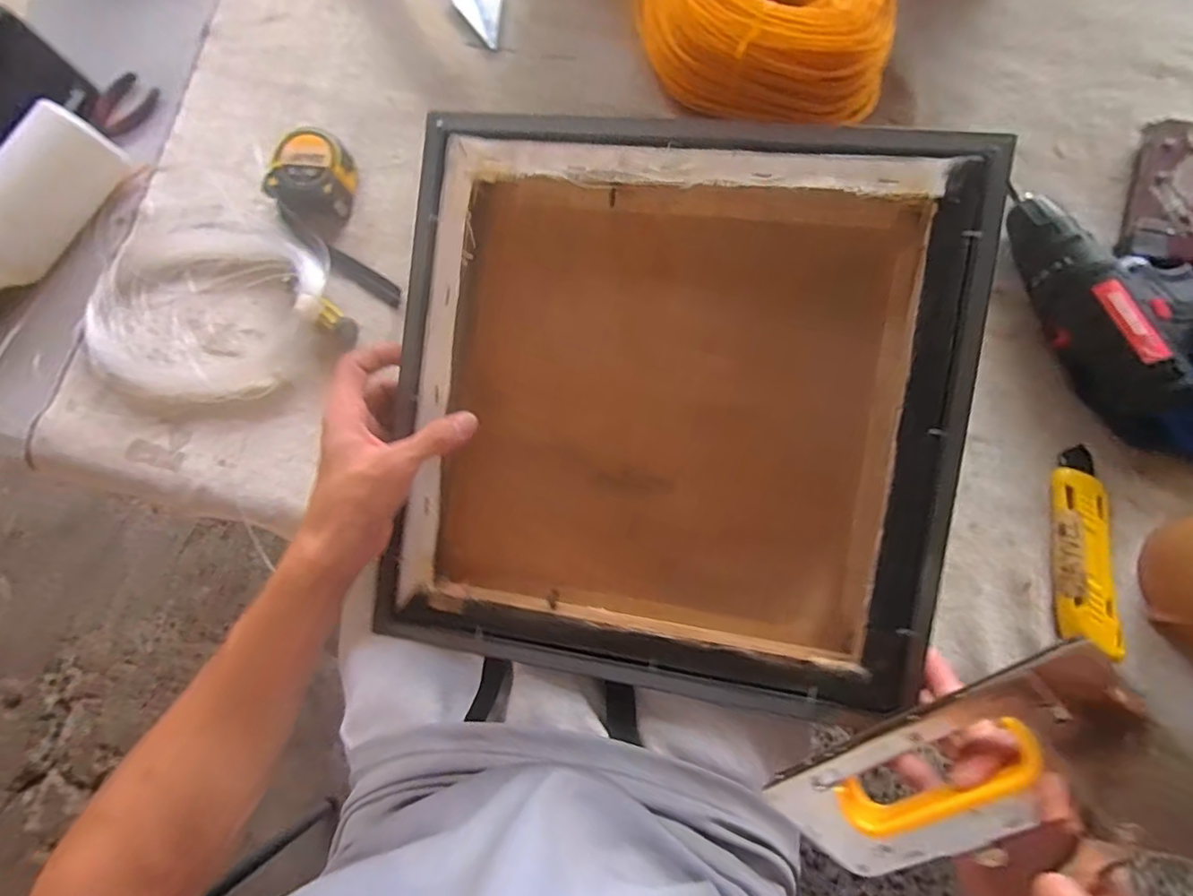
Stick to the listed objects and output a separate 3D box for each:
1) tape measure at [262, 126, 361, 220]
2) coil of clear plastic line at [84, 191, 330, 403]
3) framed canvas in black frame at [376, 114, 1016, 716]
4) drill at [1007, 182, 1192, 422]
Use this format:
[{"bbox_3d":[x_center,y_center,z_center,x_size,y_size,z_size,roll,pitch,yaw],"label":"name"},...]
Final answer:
[{"bbox_3d":[-0.249,-0.239,0.483,0.064,0.041,0.071,21,81,7],"label":"tape measure"},{"bbox_3d":[-0.345,-0.135,0.468,0.229,0.027,0.190,23,82,10],"label":"coil of clear plastic line"},{"bbox_3d":[0.041,-0.021,0.333,0.325,0.031,0.332,7,94,7],"label":"framed canvas in black frame"},{"bbox_3d":[0.432,-0.125,0.372,0.196,0.108,0.187,-10,79,2],"label":"drill"}]

